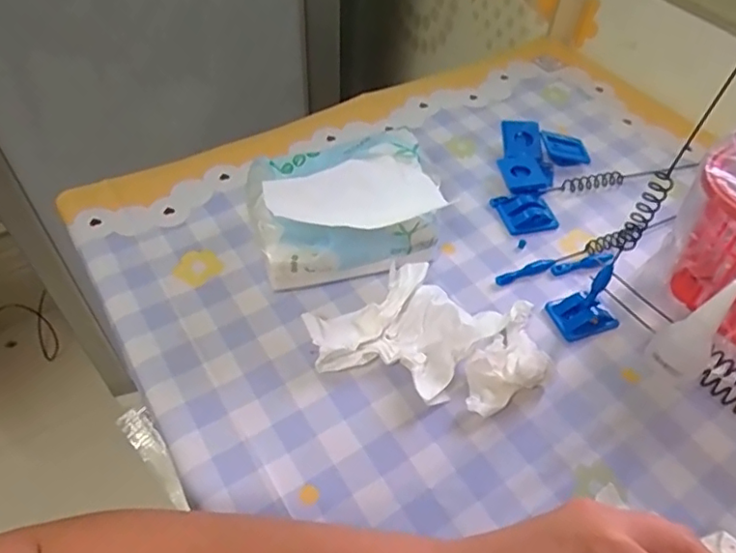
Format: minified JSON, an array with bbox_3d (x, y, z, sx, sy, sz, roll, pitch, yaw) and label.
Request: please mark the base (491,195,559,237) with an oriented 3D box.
[{"bbox_3d":[0.136,-0.056,0.491,0.046,0.014,0.040,-11,52,-10],"label":"base"}]

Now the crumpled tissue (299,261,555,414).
[{"bbox_3d":[0.041,0.038,0.396,0.155,0.030,0.094,18,52,13],"label":"crumpled tissue"}]

